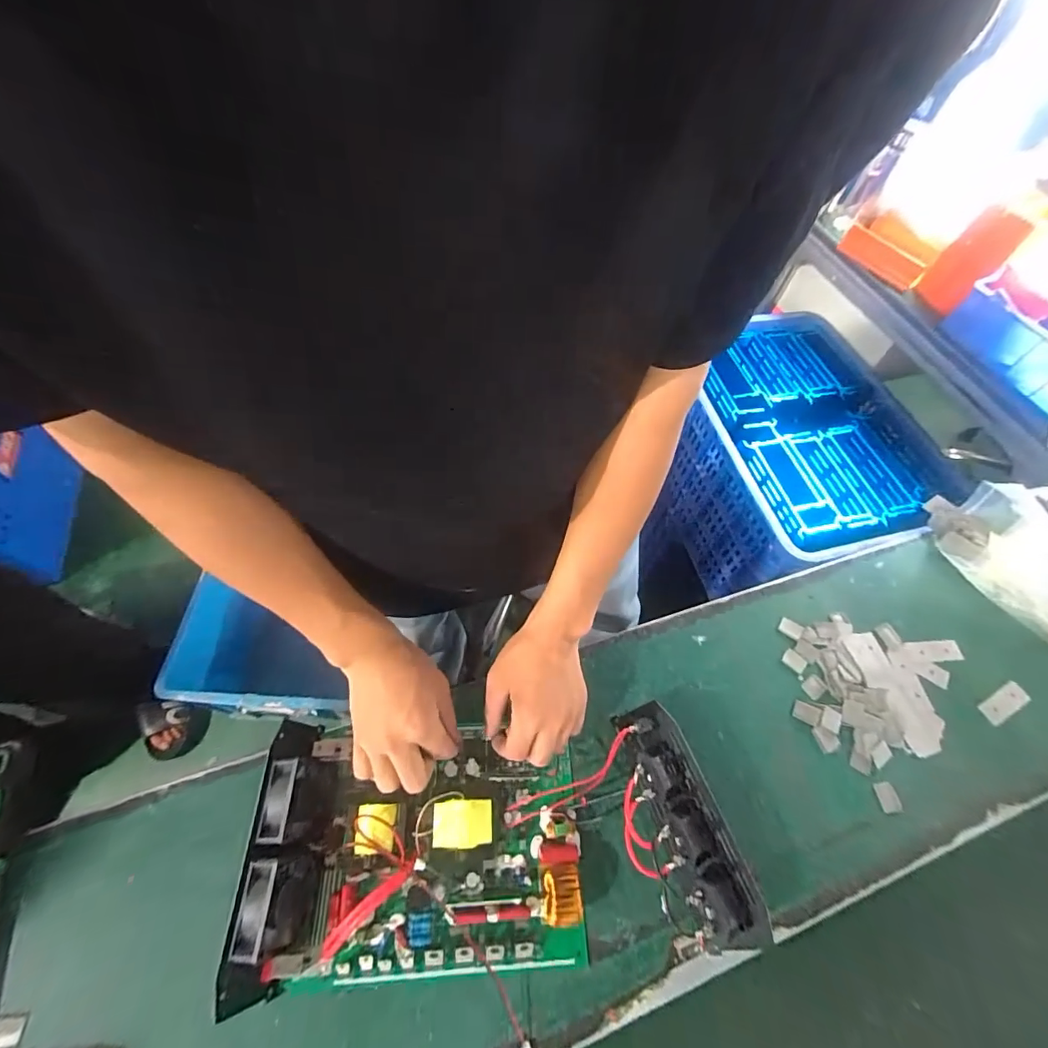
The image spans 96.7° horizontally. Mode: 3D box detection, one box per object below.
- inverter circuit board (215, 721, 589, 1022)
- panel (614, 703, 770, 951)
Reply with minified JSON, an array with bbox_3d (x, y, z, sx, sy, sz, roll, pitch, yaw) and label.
[{"bbox_3d":[-0.083,0.265,0.386,0.255,0.072,0.175,-2,57,-3],"label":"inverter circuit board"},{"bbox_3d":[0.131,0.255,0.406,0.066,0.059,0.186,-14,61,-12],"label":"panel"}]

